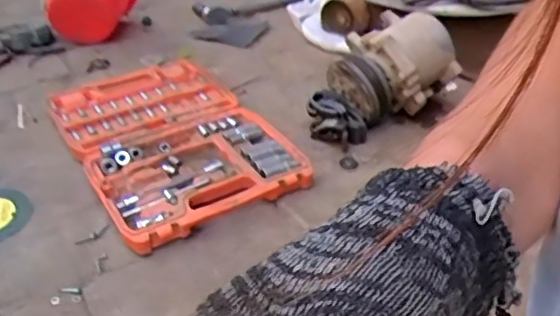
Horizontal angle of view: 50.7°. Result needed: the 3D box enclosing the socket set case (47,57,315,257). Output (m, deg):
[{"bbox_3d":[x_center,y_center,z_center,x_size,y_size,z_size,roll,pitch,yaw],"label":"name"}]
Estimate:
[{"bbox_3d":[-0.162,-0.035,0.837,0.255,0.033,0.414,-17,37,-24],"label":"socket set case"}]

